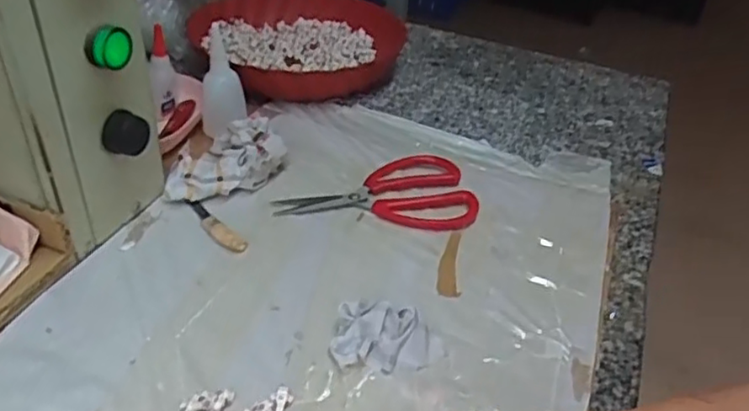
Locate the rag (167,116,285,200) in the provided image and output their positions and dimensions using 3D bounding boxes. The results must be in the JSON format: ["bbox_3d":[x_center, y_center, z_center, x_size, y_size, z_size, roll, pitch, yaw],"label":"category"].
[{"bbox_3d":[-0.125,-0.038,0.534,0.105,0.029,0.062,-23,45,-30],"label":"rag"}]

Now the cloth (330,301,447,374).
[{"bbox_3d":[0.009,0.082,0.397,0.069,0.026,0.039,6,38,3],"label":"cloth"}]

